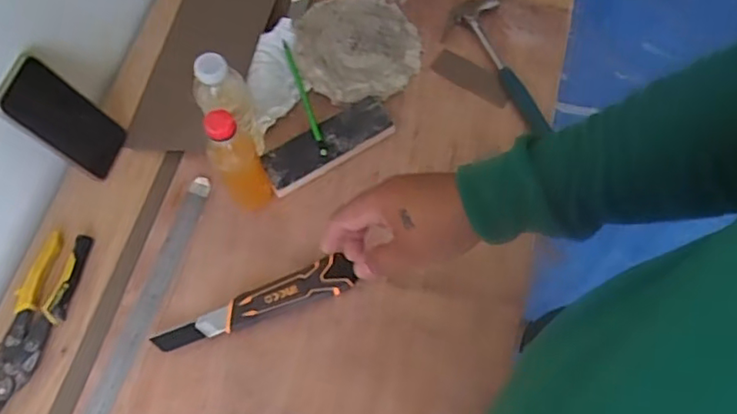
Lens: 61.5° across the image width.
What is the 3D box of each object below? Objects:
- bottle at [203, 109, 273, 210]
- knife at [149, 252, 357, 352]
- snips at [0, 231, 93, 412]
[{"bbox_3d":[-0.147,-0.044,0.709,0.054,0.184,0.050,-20,68,-9],"label":"bottle"},{"bbox_3d":[-0.132,0.115,0.721,0.232,0.013,0.043,-21,68,-6],"label":"knife"},{"bbox_3d":[-0.391,0.139,0.719,0.056,0.019,0.232,10,67,4],"label":"snips"}]

